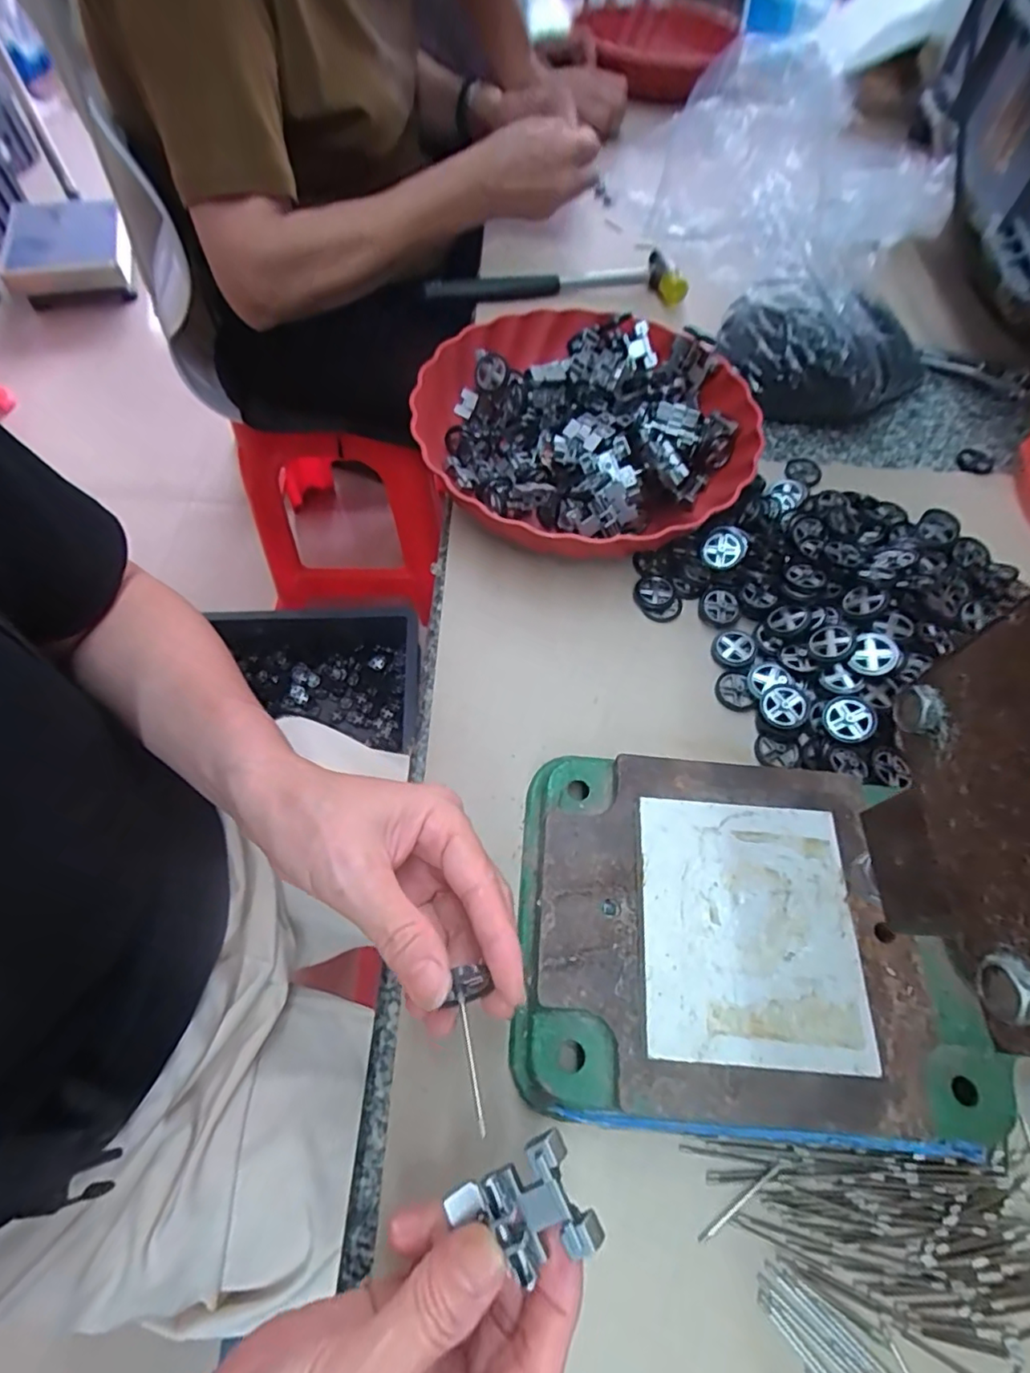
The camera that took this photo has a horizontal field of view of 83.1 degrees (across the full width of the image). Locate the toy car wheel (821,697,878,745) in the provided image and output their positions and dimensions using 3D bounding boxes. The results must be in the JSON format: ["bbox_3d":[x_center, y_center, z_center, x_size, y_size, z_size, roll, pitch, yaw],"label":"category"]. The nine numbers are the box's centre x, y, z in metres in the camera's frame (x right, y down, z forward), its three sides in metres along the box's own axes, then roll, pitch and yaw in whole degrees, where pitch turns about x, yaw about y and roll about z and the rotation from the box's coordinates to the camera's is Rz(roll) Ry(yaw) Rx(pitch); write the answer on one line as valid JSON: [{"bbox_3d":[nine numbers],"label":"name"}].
[{"bbox_3d":[0.197,0.020,0.342,0.027,0.007,0.027,-5,73,17],"label":"toy car wheel"}]

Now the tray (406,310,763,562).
[{"bbox_3d":[0.051,-0.186,0.432,0.243,0.060,0.237,7,62,1],"label":"tray"}]

